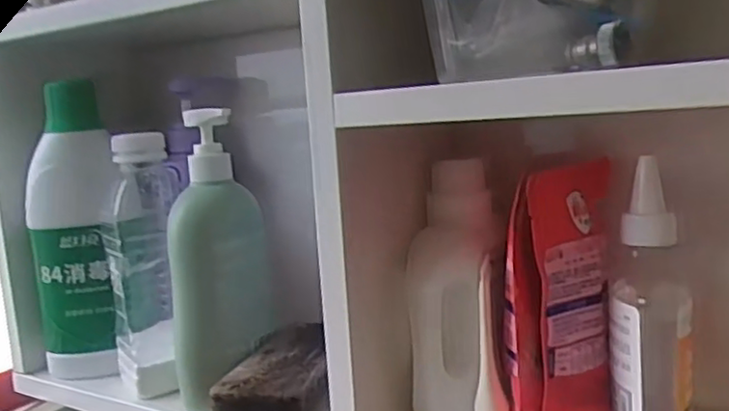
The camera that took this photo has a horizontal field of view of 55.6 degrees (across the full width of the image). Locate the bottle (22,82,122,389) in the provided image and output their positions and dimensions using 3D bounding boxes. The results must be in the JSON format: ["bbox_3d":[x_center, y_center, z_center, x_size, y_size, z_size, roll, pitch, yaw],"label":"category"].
[{"bbox_3d":[-0.241,0.028,0.603,0.072,0.271,0.087,-2,9,6],"label":"bottle"}]

